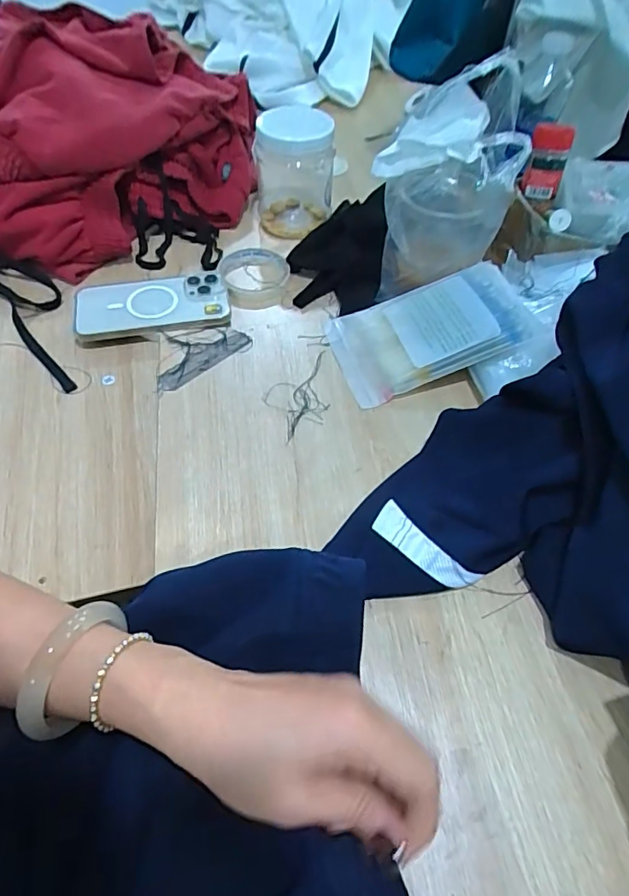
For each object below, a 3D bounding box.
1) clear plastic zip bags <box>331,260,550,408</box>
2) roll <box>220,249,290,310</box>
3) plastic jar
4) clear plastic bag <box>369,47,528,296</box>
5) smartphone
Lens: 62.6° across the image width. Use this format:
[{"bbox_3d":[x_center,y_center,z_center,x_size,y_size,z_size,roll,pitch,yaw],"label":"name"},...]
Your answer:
[{"bbox_3d":[0.105,-0.113,0.489,0.175,0.022,0.113,-24,58,4],"label":"clear plastic zip bags"},{"bbox_3d":[-0.069,-0.205,0.625,0.079,0.019,0.095,-12,54,-9],"label":"roll"},{"bbox_3d":[-0.025,-0.351,0.653,0.096,0.122,0.099,-4,53,-3],"label":"plastic jar"},{"bbox_3d":[0.122,-0.243,0.499,0.125,0.188,0.089,0,53,0],"label":"clear plastic bag"},{"bbox_3d":[-0.174,-0.151,0.560,0.159,0.010,0.089,-8,59,-7],"label":"smartphone"}]

